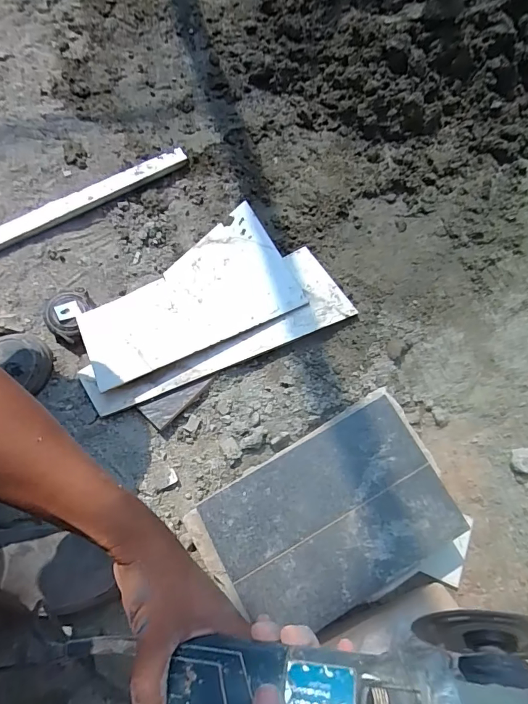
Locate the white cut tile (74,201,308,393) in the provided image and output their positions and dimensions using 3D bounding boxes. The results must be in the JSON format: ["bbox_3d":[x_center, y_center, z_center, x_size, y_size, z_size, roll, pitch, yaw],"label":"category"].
[{"bbox_3d":[-0.112,-0.086,0.618,0.318,0.012,0.183,-27,72,-16],"label":"white cut tile"}]

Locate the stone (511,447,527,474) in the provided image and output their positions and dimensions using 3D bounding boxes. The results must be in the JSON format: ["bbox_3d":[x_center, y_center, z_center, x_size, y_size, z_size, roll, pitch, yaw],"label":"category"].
[{"bbox_3d":[0.370,0.155,0.597,0.037,0.018,0.031,-30,74,-11],"label":"stone"}]

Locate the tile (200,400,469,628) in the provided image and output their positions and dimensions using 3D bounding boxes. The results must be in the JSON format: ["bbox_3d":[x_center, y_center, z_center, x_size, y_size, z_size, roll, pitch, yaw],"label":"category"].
[{"bbox_3d":[0.082,0.193,0.486,0.263,0.009,0.177,-29,78,-4],"label":"tile"}]

